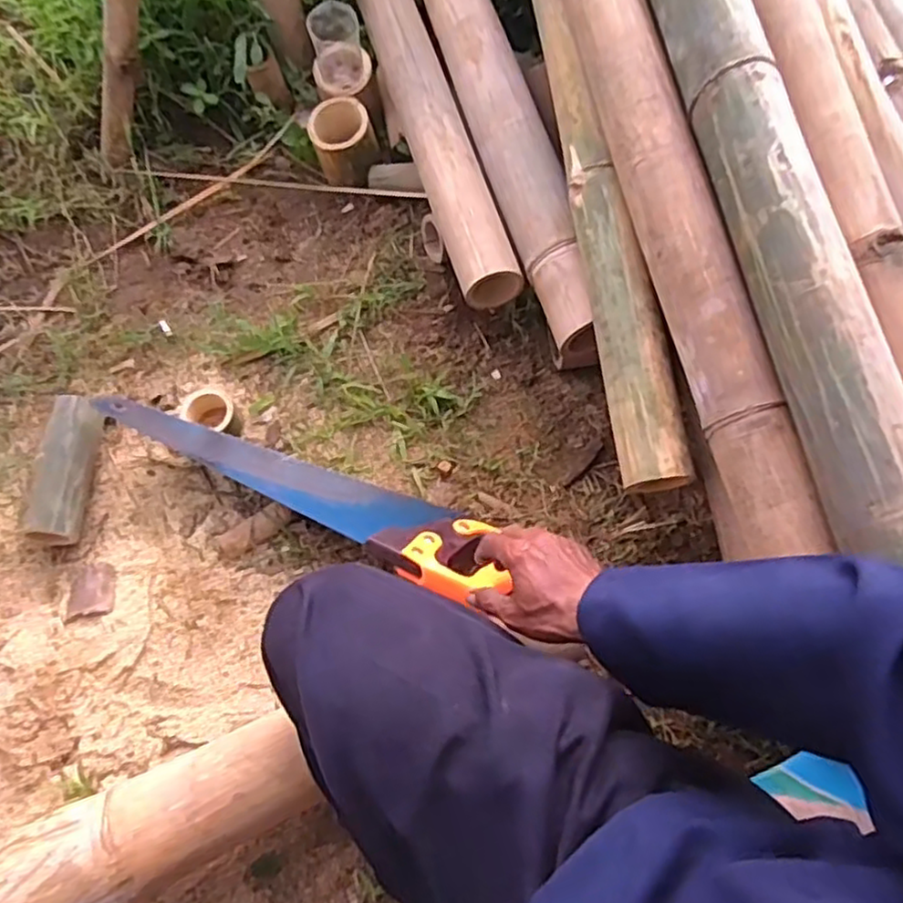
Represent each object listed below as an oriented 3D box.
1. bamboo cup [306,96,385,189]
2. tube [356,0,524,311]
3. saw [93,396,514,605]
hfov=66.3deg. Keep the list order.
[{"bbox_3d":[-0.141,-0.409,0.931,0.085,0.079,0.078,-19,68,-5],"label":"bamboo cup"},{"bbox_3d":[-0.029,-0.418,0.865,0.077,0.070,0.521,-17,67,-4],"label":"tube"},{"bbox_3d":[-0.157,0.034,0.771,0.477,0.028,0.121,24,25,14],"label":"saw"}]

